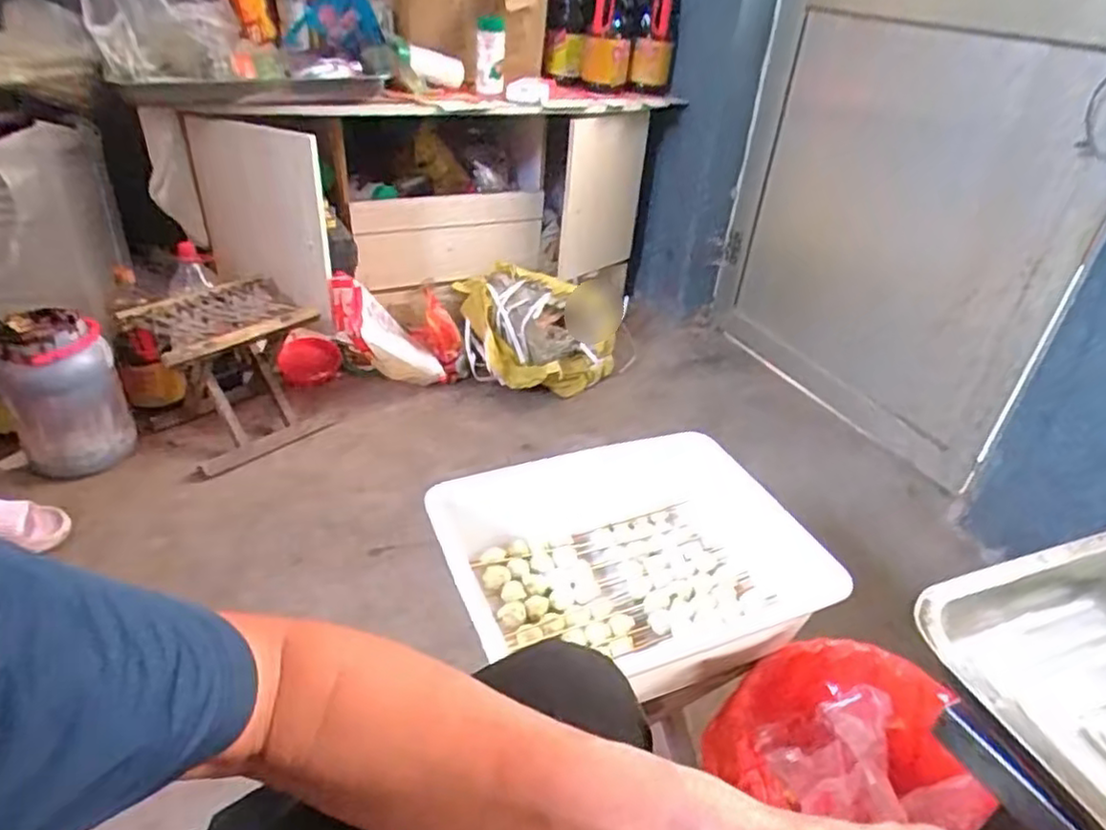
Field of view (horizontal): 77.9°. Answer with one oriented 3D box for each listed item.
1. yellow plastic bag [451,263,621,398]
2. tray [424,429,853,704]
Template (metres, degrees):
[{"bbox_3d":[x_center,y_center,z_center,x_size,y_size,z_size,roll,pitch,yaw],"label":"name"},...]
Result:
[{"bbox_3d":[-0.053,-0.191,1.518,0.357,0.200,0.235,16,35,16],"label":"yellow plastic bag"},{"bbox_3d":[0.085,0.153,0.704,0.361,0.109,0.246,-9,36,-20],"label":"tray"}]

